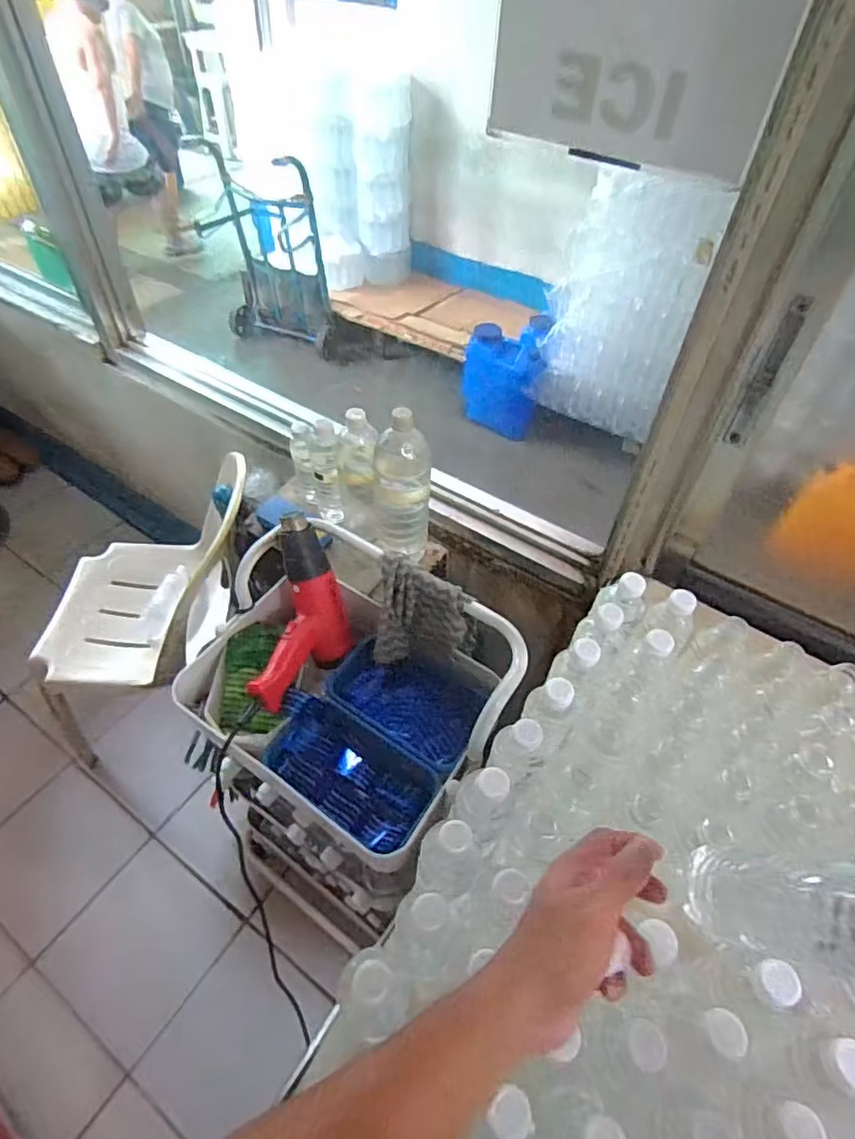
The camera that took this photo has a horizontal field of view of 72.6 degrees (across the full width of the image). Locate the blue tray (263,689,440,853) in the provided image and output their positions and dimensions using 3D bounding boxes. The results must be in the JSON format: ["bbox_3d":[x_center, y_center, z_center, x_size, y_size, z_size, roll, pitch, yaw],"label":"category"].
[{"bbox_3d":[-0.111,0.269,0.789,0.224,0.070,0.123,27,53,19],"label":"blue tray"}]

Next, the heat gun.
[{"bbox_3d":[-0.168,0.060,0.834,0.127,0.096,0.273,4,81,0],"label":"heat gun"}]

